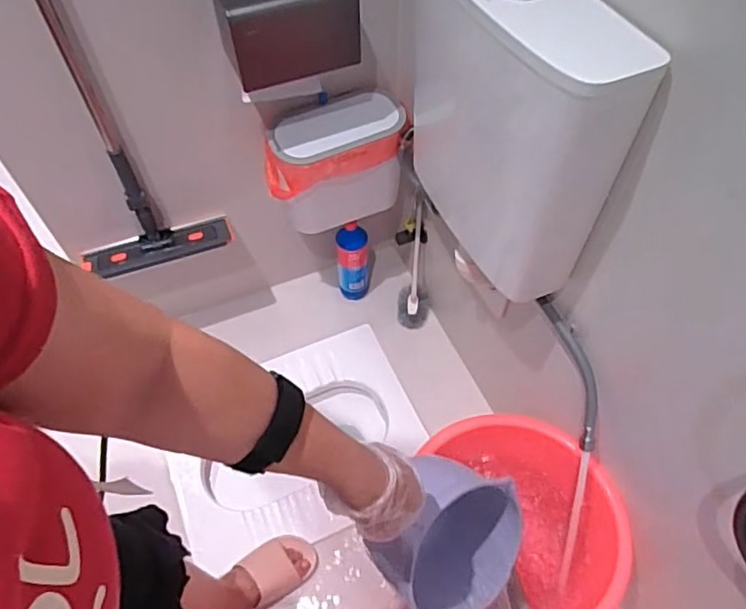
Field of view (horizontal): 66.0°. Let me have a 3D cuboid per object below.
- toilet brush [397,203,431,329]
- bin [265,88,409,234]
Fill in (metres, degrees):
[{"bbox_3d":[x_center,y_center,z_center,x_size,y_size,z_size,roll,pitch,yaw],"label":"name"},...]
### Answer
[{"bbox_3d":[0.107,-0.098,1.380,0.078,0.341,0.070,8,35,7],"label":"toilet brush"},{"bbox_3d":[-0.076,-0.266,1.174,0.266,0.242,0.139,-19,57,-12],"label":"bin"}]

